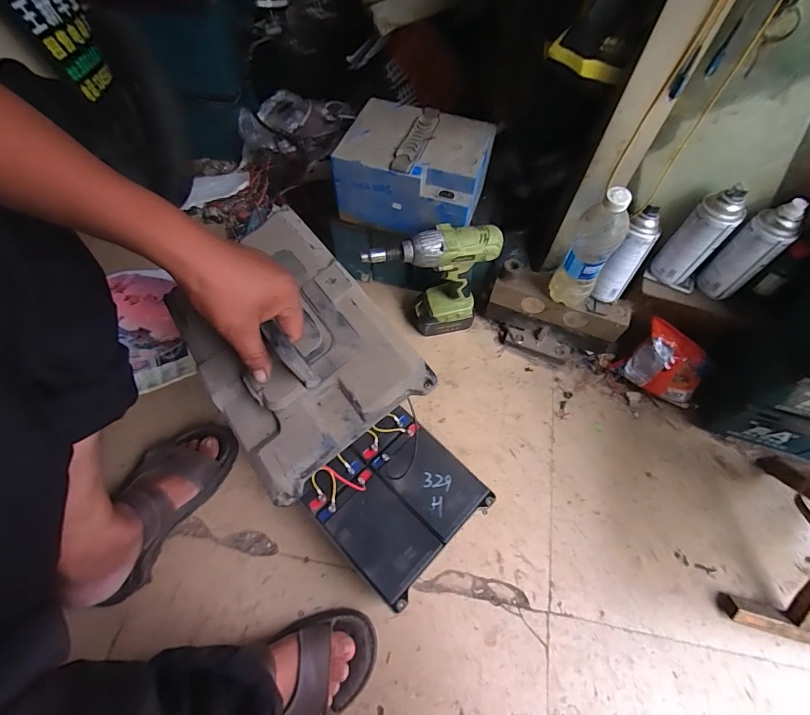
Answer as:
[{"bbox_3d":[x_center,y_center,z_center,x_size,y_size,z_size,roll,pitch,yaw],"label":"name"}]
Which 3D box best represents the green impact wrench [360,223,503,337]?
[{"bbox_3d":[0.040,-0.127,0.718,0.219,0.236,0.069,-5,62,-5],"label":"green impact wrench"}]

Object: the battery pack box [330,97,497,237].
[{"bbox_3d":[0.016,-0.324,0.696,0.230,0.113,0.187,18,63,7],"label":"battery pack box"}]

